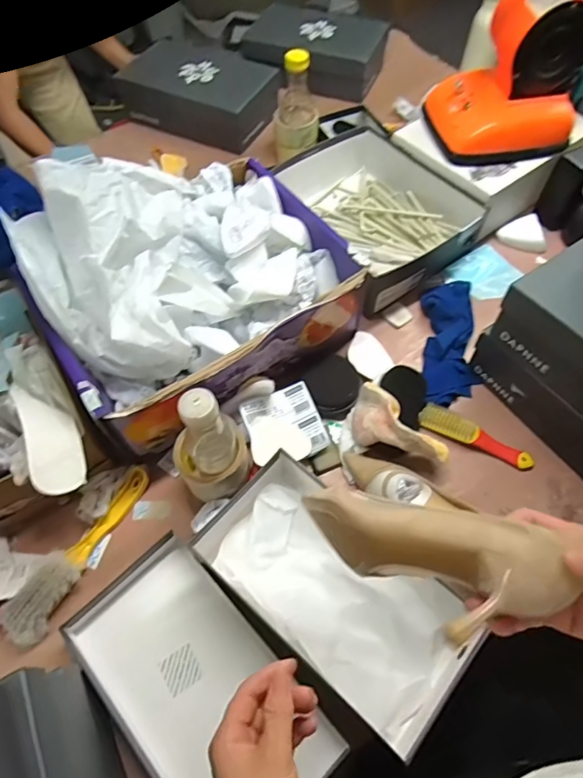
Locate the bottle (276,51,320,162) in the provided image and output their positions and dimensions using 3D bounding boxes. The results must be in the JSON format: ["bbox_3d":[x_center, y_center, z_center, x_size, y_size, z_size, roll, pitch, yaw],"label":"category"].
[{"bbox_3d":[0.007,-0.544,0.940,0.081,0.170,0.068,26,64,15],"label":"bottle"}]

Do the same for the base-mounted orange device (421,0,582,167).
[{"bbox_3d":[0.346,-0.502,0.767,0.202,0.201,0.164,-10,60,-4],"label":"base-mounted orange device"}]

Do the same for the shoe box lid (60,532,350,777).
[{"bbox_3d":[-0.115,0.317,0.535,0.165,0.060,0.280,-39,66,-19],"label":"shoe box lid"}]

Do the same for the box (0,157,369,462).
[{"bbox_3d":[-0.134,-0.159,0.664,0.396,0.230,0.300,-33,65,-16],"label":"box"}]

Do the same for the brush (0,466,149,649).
[{"bbox_3d":[-0.271,0.196,0.614,0.060,0.034,0.236,23,63,14],"label":"brush"}]

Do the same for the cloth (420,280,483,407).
[{"bbox_3d":[0.249,-0.088,0.764,0.082,0.039,0.245,4,60,3],"label":"cloth"}]

